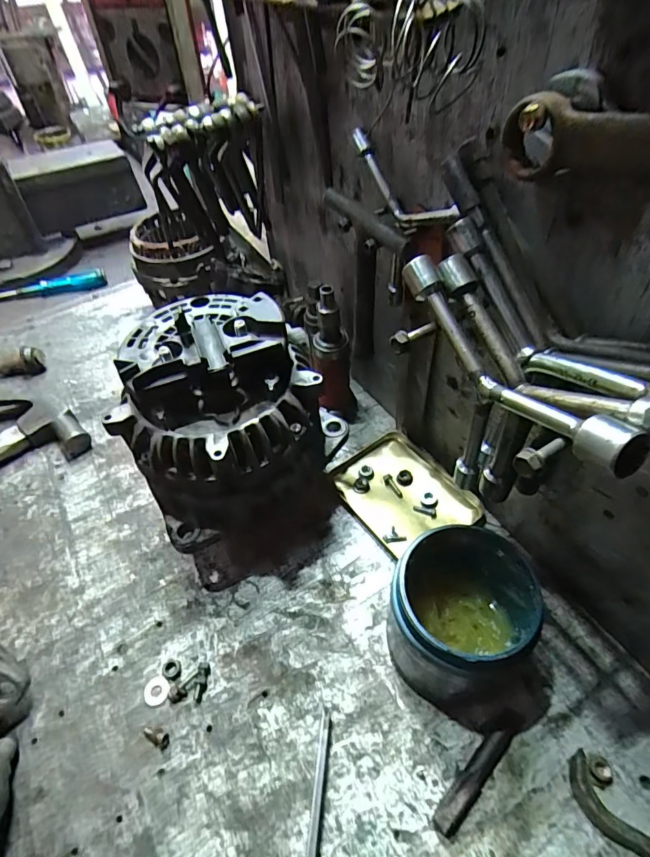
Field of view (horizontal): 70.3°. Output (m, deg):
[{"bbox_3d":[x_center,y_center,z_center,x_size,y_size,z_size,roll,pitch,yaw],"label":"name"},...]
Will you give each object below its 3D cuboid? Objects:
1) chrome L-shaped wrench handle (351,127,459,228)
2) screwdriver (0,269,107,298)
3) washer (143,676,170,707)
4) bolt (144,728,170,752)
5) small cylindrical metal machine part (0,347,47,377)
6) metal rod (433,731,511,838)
[{"bbox_3d":[0.049,-0.168,0.320,0.014,0.029,0.107,-25,65,-16],"label":"chrome L-shaped wrench handle"},{"bbox_3d":[-0.468,-0.236,0.788,0.181,0.027,0.021,-19,51,-13],"label":"screwdriver"},{"bbox_3d":[-0.127,0.197,0.346,0.020,0.004,0.019,-3,48,3],"label":"washer"},{"bbox_3d":[-0.119,0.218,0.327,0.021,0.005,0.010,22,54,23],"label":"bolt"},{"bbox_3d":[-0.412,-0.082,0.602,0.090,0.027,0.023,-14,49,-7],"label":"small cylindrical metal machine part"},{"bbox_3d":[0.096,0.224,0.296,0.072,0.014,0.015,-38,56,-25],"label":"metal rod"}]

